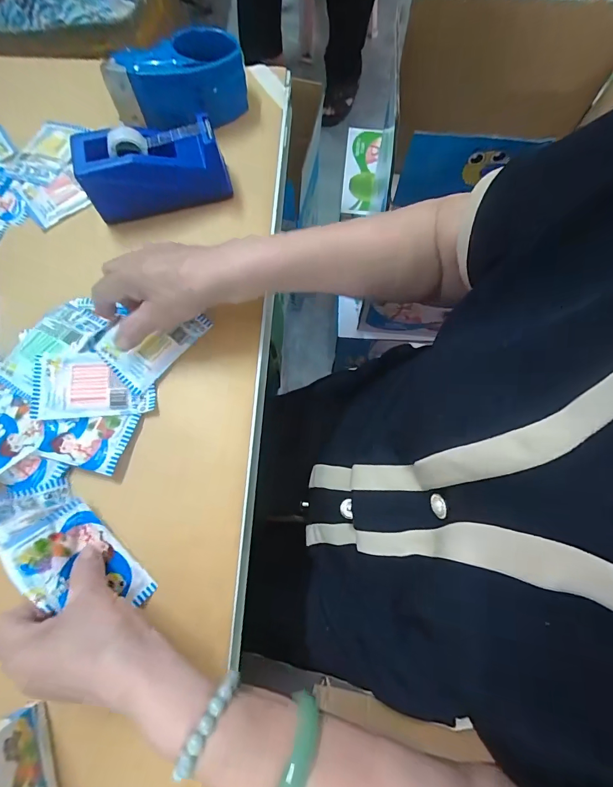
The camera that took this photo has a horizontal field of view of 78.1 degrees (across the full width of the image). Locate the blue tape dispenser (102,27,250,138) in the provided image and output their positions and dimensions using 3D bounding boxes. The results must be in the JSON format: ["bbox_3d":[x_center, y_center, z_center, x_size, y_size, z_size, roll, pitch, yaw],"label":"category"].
[{"bbox_3d":[-0.153,-0.368,0.448,0.153,0.064,0.069,-24,74,-8],"label":"blue tape dispenser"}]

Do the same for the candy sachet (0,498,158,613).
[{"bbox_3d":[-0.177,0.138,0.297,0.102,0.069,0.011,46,119,4],"label":"candy sachet"}]

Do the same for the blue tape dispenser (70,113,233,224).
[{"bbox_3d":[-0.163,-0.244,0.406,0.145,0.066,0.050,-13,73,-4],"label":"blue tape dispenser"}]

